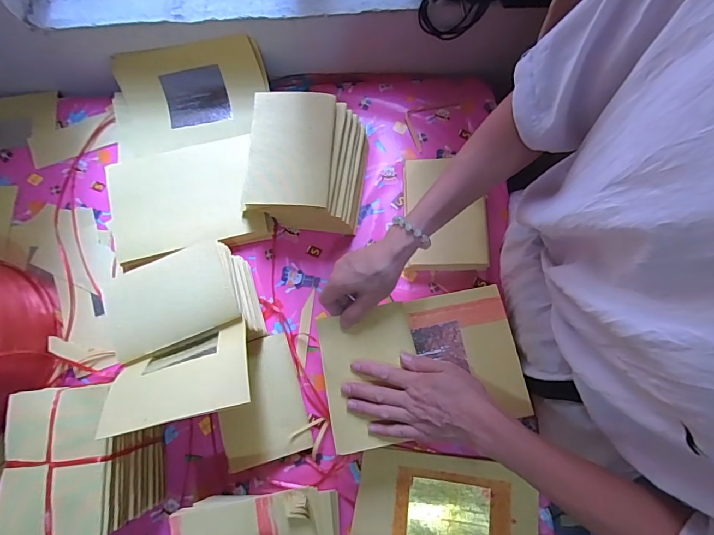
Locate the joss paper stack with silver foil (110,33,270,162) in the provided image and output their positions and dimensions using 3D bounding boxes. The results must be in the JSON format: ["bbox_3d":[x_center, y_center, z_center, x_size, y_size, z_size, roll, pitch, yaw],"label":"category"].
[{"bbox_3d":[-0.277,-0.266,0.669,0.253,0.083,0.141,-3,75,1],"label":"joss paper stack with silver foil"}]

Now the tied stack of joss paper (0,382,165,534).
[{"bbox_3d":[-0.323,0.227,0.515,0.137,0.135,0.160,-4,75,1],"label":"tied stack of joss paper"}]

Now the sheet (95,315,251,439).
[{"bbox_3d":[-0.205,0.126,0.489,0.154,0.015,0.114,-15,38,-6],"label":"sheet"}]

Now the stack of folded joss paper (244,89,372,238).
[{"bbox_3d":[-0.070,-0.144,0.603,0.152,0.116,0.162,7,75,4],"label":"stack of folded joss paper"}]

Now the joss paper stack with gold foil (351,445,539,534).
[{"bbox_3d":[0.115,0.333,0.546,0.232,0.011,0.164,7,75,4],"label":"joss paper stack with gold foil"}]

